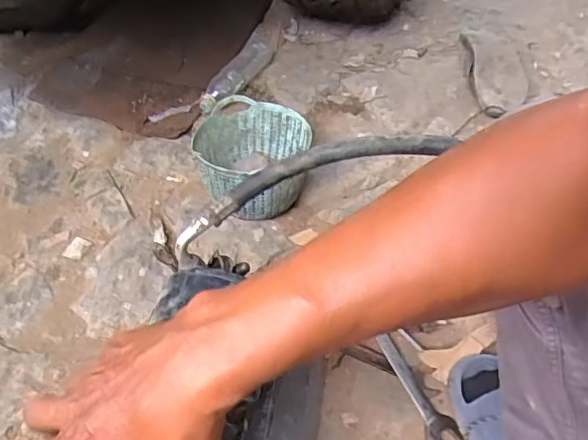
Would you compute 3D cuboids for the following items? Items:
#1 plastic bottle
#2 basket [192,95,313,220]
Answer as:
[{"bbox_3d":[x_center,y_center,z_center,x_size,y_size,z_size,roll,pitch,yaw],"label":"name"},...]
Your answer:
[{"bbox_3d":[-0.104,-0.324,1.154,0.075,0.050,0.286,23,58,17],"label":"plastic bottle"},{"bbox_3d":[-0.066,-0.099,0.941,0.183,0.130,0.165,-3,54,-1],"label":"basket"}]

